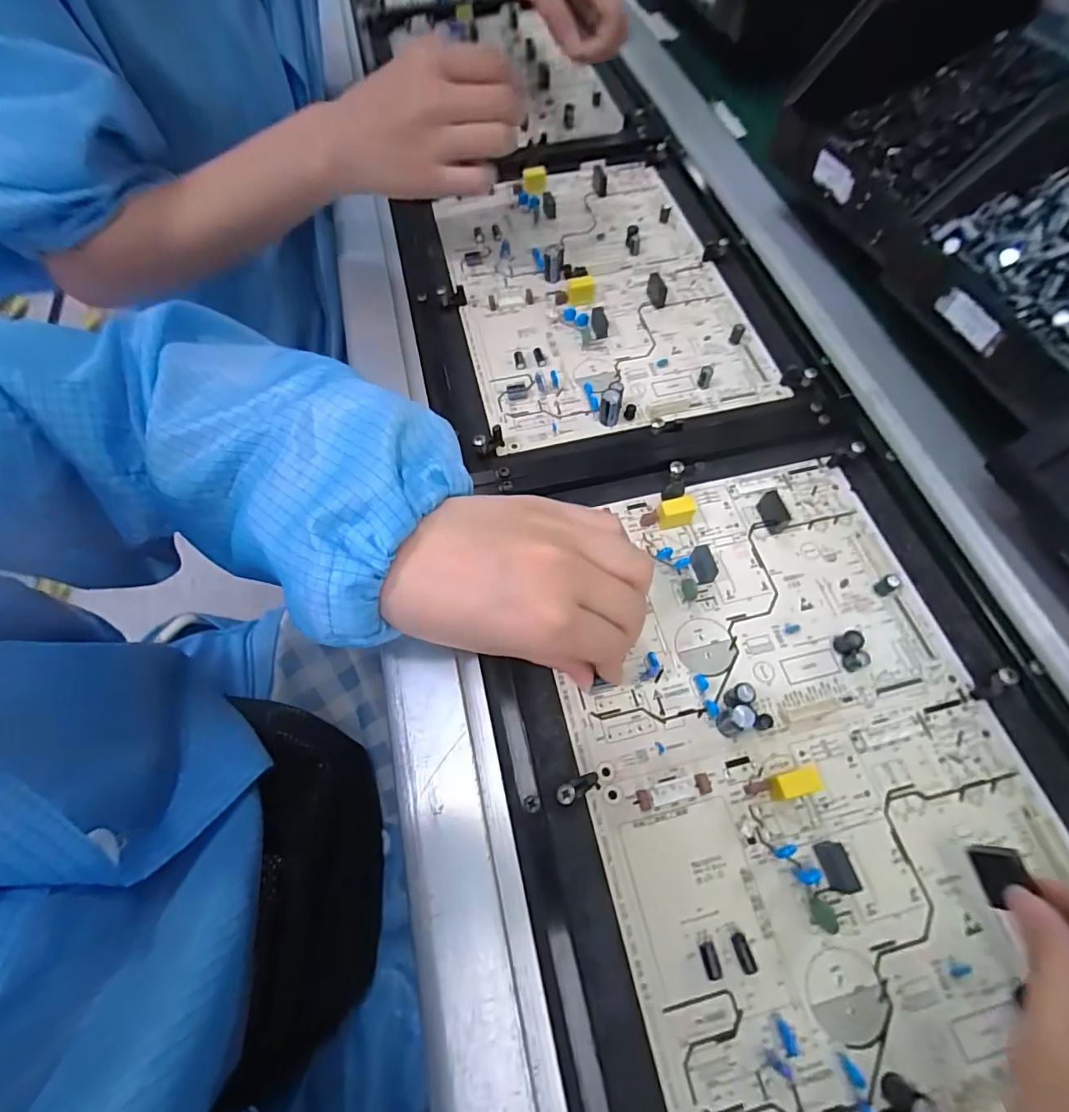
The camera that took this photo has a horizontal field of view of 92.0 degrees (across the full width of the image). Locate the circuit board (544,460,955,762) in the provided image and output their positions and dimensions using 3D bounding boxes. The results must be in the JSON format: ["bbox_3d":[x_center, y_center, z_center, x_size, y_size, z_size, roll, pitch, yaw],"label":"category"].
[{"bbox_3d":[0.105,0.021,0.272,0.191,0.018,0.143,-10,64,-5],"label":"circuit board"}]

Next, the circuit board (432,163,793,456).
[{"bbox_3d":[0.042,-0.209,0.391,0.197,0.020,0.277,-12,64,-6],"label":"circuit board"}]

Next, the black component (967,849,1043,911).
[{"bbox_3d":[0.175,0.120,0.192,0.005,0.017,0.020,16,59,-33],"label":"black component"}]

